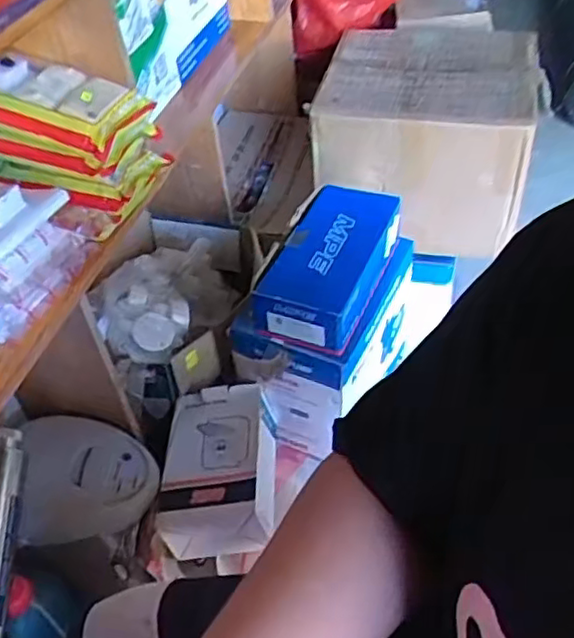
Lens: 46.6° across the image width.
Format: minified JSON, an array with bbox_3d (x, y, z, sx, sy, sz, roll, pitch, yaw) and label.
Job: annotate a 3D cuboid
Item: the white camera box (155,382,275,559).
[{"bbox_3d":[-0.101,0.224,1.018,0.155,0.099,0.233,-3,44,4],"label":"white camera box"}]

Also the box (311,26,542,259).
[{"bbox_3d":[0.297,-0.390,1.413,0.396,0.306,0.441,7,45,13],"label":"box"}]

